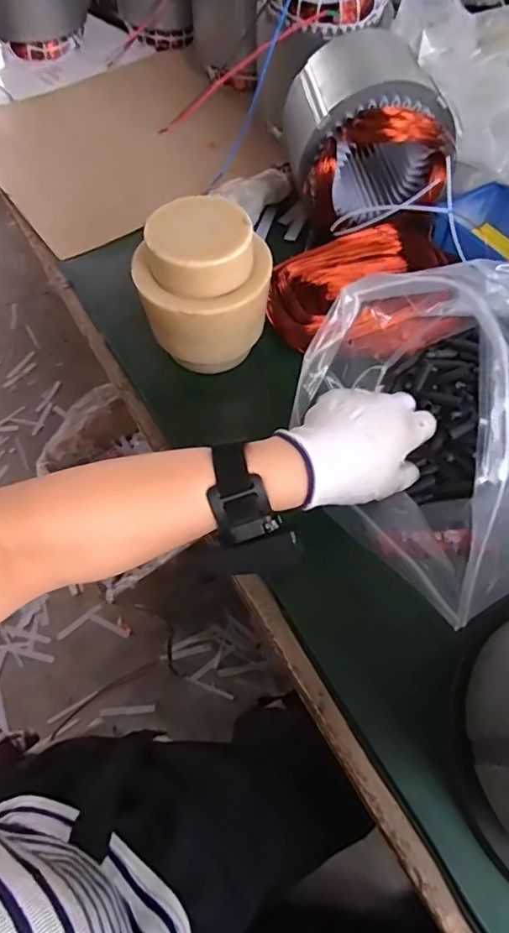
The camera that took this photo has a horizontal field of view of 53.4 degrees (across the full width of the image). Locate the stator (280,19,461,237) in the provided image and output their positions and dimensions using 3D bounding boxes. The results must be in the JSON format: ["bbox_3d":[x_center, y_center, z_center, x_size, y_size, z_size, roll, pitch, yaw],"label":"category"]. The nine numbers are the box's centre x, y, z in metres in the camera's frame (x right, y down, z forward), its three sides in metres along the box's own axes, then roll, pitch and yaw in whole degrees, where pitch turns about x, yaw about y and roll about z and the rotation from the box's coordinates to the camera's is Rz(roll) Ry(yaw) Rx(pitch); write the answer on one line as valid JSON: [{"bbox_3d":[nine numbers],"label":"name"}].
[{"bbox_3d":[0.105,-0.349,0.531,0.143,0.131,0.146,-10,62,-5],"label":"stator"}]

